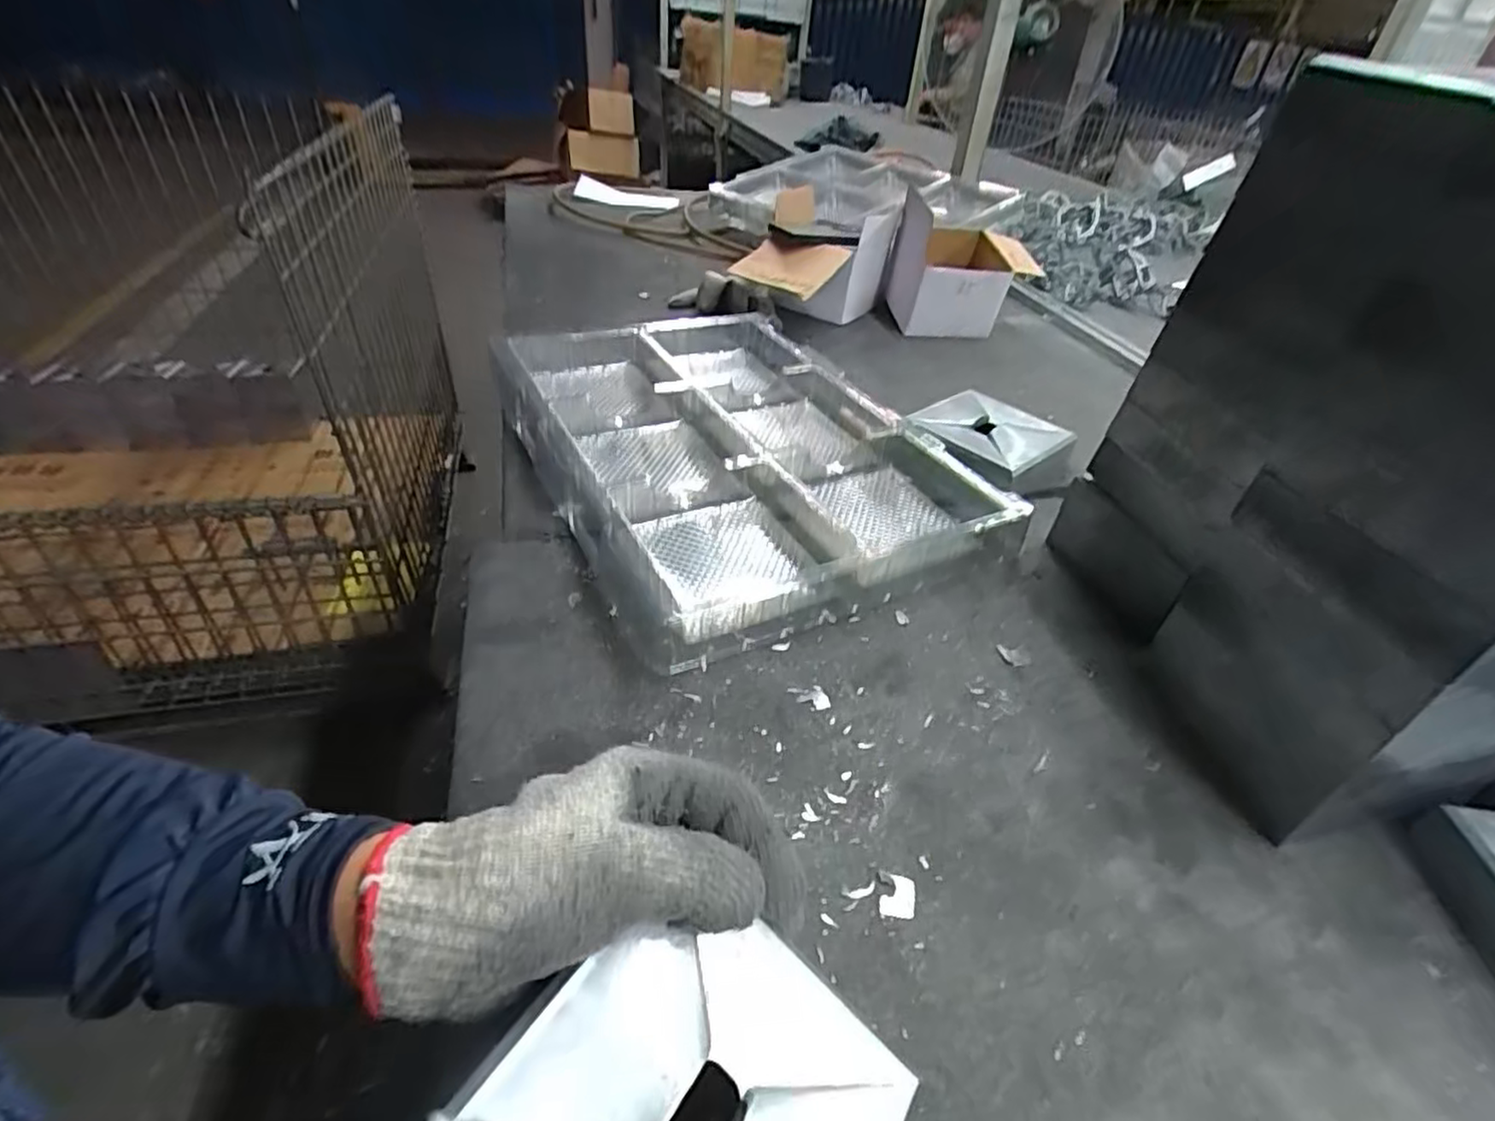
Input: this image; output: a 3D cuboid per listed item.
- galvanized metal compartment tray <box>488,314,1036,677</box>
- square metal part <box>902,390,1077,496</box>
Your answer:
[{"bbox_3d":[-0.029,-0.122,0.644,0.324,0.049,0.474,-17,45,-25],"label":"galvanized metal compartment tray"},{"bbox_3d":[0.240,-0.114,0.677,0.134,0.038,0.142,-25,49,-32],"label":"square metal part"}]

